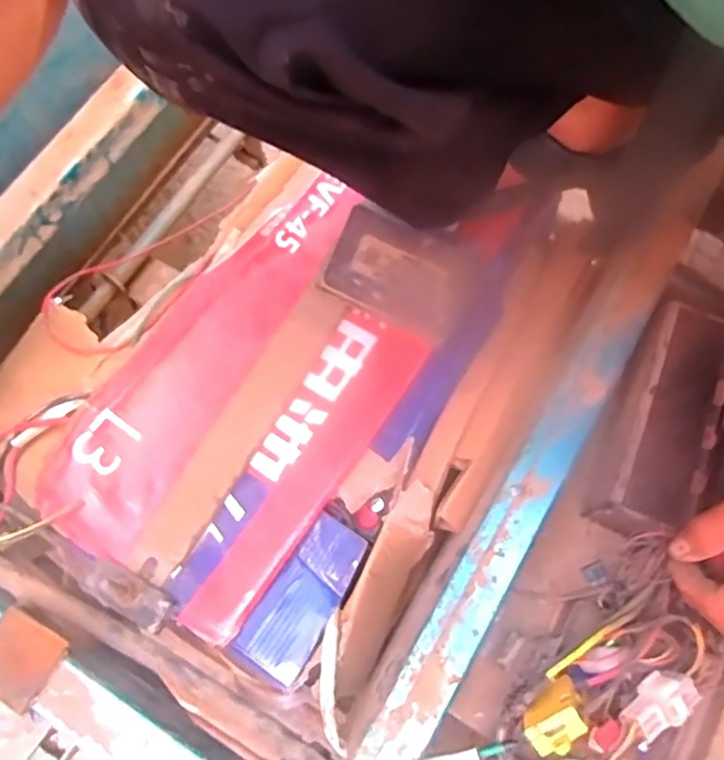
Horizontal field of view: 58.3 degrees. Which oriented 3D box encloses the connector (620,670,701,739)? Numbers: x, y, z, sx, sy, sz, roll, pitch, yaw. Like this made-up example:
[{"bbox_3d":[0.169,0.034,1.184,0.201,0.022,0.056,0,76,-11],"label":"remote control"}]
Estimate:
[{"bbox_3d":[0.194,0.211,0.425,0.051,0.026,0.025,-38,75,-12],"label":"connector"}]

